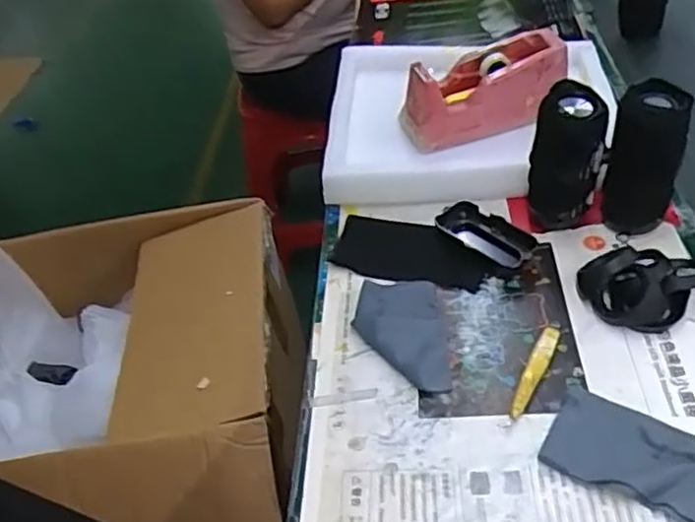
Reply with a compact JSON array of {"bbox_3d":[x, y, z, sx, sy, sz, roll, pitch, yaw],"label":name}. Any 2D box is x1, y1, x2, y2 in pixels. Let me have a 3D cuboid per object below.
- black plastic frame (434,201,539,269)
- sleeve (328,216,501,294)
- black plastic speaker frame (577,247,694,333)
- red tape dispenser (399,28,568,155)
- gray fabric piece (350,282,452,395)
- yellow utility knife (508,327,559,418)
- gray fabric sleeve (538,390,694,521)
[{"bbox_3d":[0.144,-0.030,0.712,0.045,0.020,0.111,-37,48,-25],"label":"black plastic frame"},{"bbox_3d":[0.070,-0.012,0.722,0.177,0.010,0.087,9,46,22],"label":"sleeve"},{"bbox_3d":[0.272,0.020,0.614,0.112,0.042,0.085,8,45,22],"label":"black plastic speaker frame"},{"bbox_3d":[0.164,-0.217,0.821,0.207,0.112,0.076,-24,43,0],"label":"red tape dispenser"},{"bbox_3d":[0.049,0.065,0.639,0.084,0.014,0.136,-7,42,6],"label":"gray fabric piece"},{"bbox_3d":[0.165,0.094,0.584,0.016,0.007,0.104,15,49,27],"label":"yellow utility knife"},{"bbox_3d":[0.234,0.153,0.512,0.153,0.014,0.076,21,52,32],"label":"gray fabric sleeve"}]

